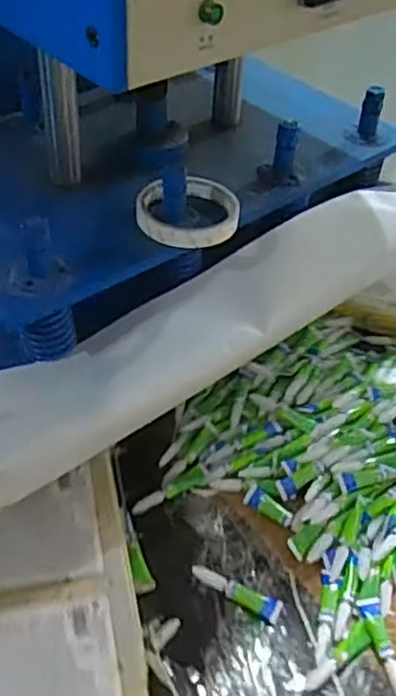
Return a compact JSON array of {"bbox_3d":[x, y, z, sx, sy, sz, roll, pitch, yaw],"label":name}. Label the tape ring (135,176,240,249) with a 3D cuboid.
[{"bbox_3d":[-0.008,-0.121,0.602,0.088,0.016,0.087,3,44,-3],"label":"tape ring"}]

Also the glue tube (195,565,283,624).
[{"bbox_3d":[0.034,0.214,0.603,0.083,0.006,0.019,21,46,16],"label":"glue tube"}]

